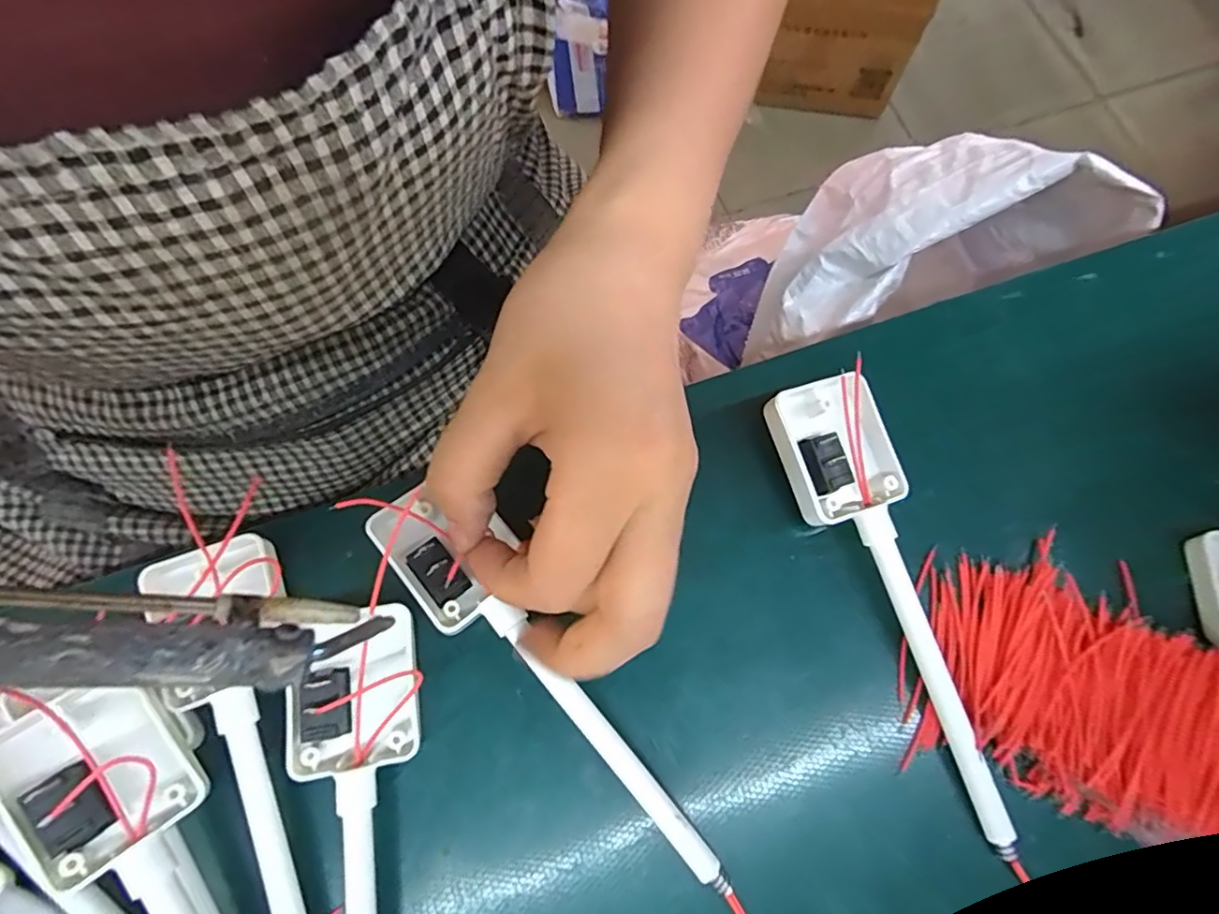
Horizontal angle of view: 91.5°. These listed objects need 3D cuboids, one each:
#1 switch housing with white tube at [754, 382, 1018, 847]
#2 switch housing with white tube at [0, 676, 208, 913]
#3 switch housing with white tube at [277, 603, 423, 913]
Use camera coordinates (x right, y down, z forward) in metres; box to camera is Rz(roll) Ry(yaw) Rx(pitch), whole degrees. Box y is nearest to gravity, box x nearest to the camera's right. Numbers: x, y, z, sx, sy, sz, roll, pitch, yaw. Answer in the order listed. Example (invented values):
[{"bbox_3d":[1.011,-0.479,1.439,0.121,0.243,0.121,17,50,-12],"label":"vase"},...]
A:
[{"bbox_3d":[0.096,0.045,0.194,0.038,0.016,0.153,-19,74,-5],"label":"switch housing with white tube"},{"bbox_3d":[-0.113,0.128,0.155,0.037,0.024,0.149,-36,76,-10],"label":"switch housing with white tube"},{"bbox_3d":[-0.071,0.121,0.173,0.037,0.014,0.145,-10,73,-3],"label":"switch housing with white tube"}]

